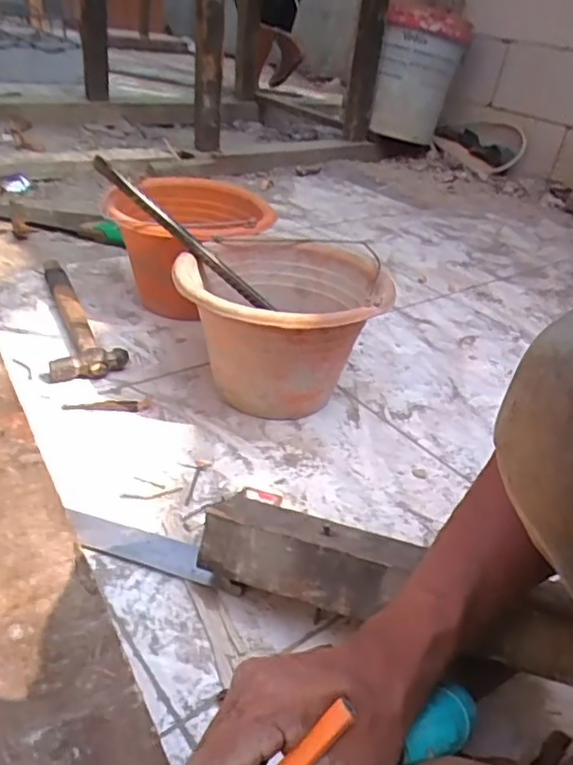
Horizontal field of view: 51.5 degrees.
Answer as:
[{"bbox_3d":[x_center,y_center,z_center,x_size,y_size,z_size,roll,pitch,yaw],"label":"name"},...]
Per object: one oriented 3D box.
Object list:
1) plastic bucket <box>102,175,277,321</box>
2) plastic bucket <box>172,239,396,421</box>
[{"bbox_3d":[-0.141,-0.206,0.928,0.226,0.166,0.269,10,33,4],"label":"plastic bucket"},{"bbox_3d":[-0.012,-0.063,0.744,0.247,0.166,0.239,-2,34,-15],"label":"plastic bucket"}]

